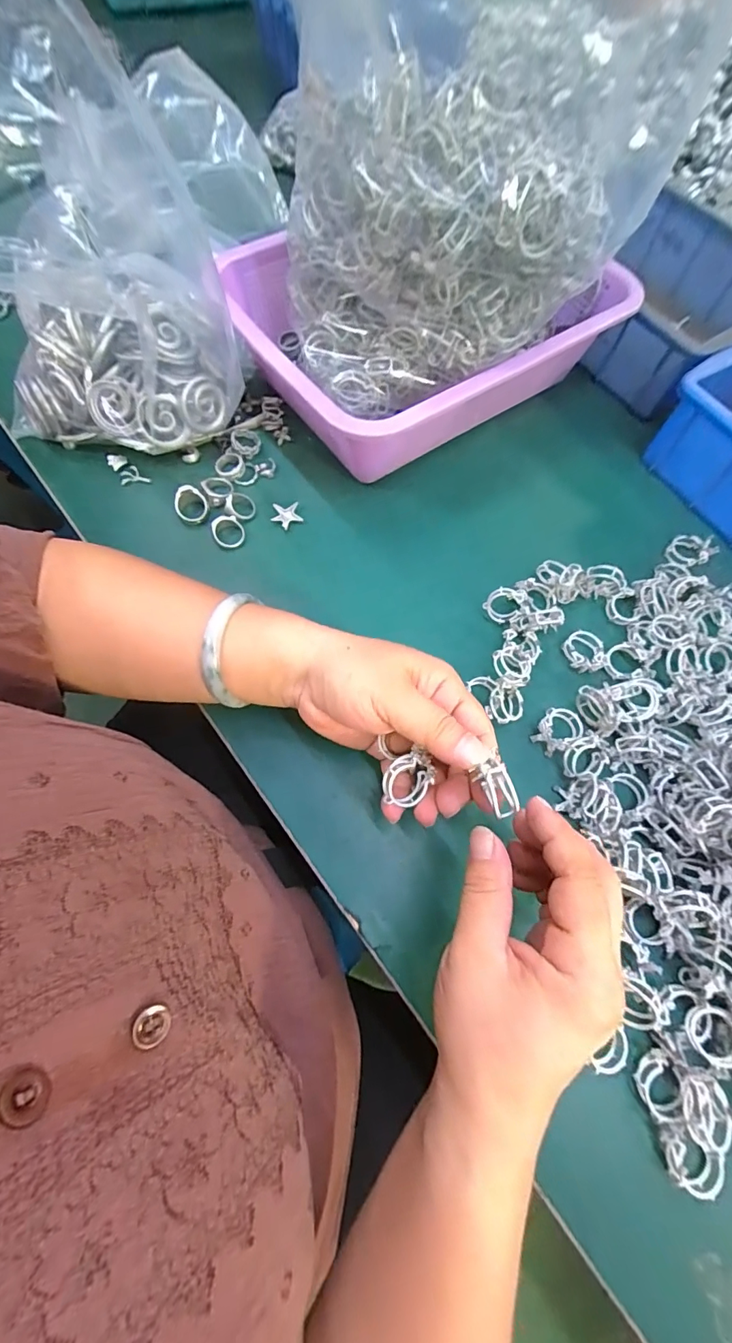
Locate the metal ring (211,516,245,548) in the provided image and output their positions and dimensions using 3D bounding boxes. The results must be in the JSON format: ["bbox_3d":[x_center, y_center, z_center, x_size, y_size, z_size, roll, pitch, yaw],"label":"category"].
[{"bbox_3d":[-0.105,-0.107,0.344,0.024,0.004,0.026,2,84,-21],"label":"metal ring"}]

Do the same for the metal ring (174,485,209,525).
[{"bbox_3d":[-0.134,-0.128,0.348,0.027,0.012,0.027,-3,101,-18],"label":"metal ring"}]

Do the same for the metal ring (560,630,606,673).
[{"bbox_3d":[0.155,-0.015,0.322,0.026,0.008,0.031,11,70,2],"label":"metal ring"}]

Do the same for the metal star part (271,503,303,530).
[{"bbox_3d":[-0.062,-0.123,0.356,0.023,0.006,0.024,-4,70,-4],"label":"metal star part"}]

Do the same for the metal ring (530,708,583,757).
[{"bbox_3d":[0.127,0.037,0.298,0.035,0.013,0.025,-32,74,-13],"label":"metal ring"}]

